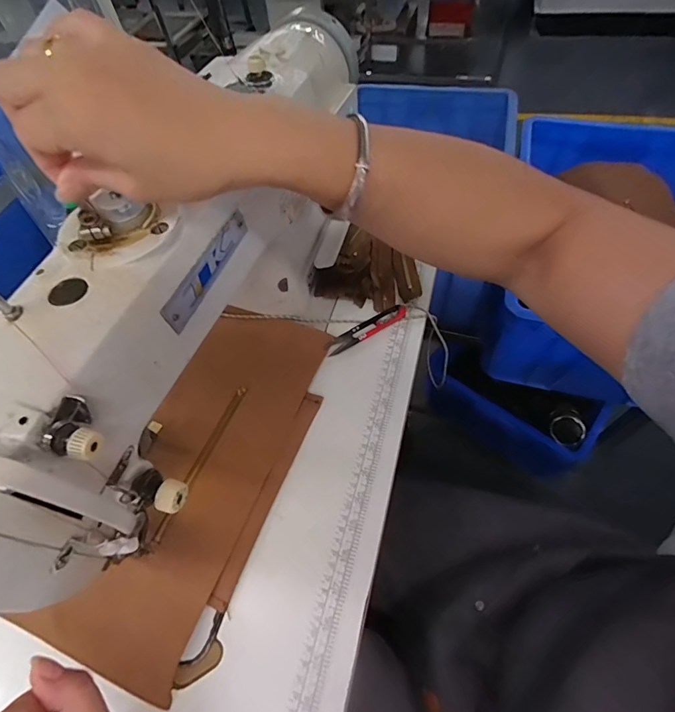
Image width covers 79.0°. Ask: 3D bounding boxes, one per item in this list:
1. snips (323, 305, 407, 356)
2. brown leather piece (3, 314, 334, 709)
[{"bbox_3d":[0.034,-0.031,0.481,0.107,0.008,0.024,-31,63,-16],"label":"snips"},{"bbox_3d":[-0.126,0.101,0.397,0.167,0.013,0.348,18,61,12],"label":"brown leather piece"}]

